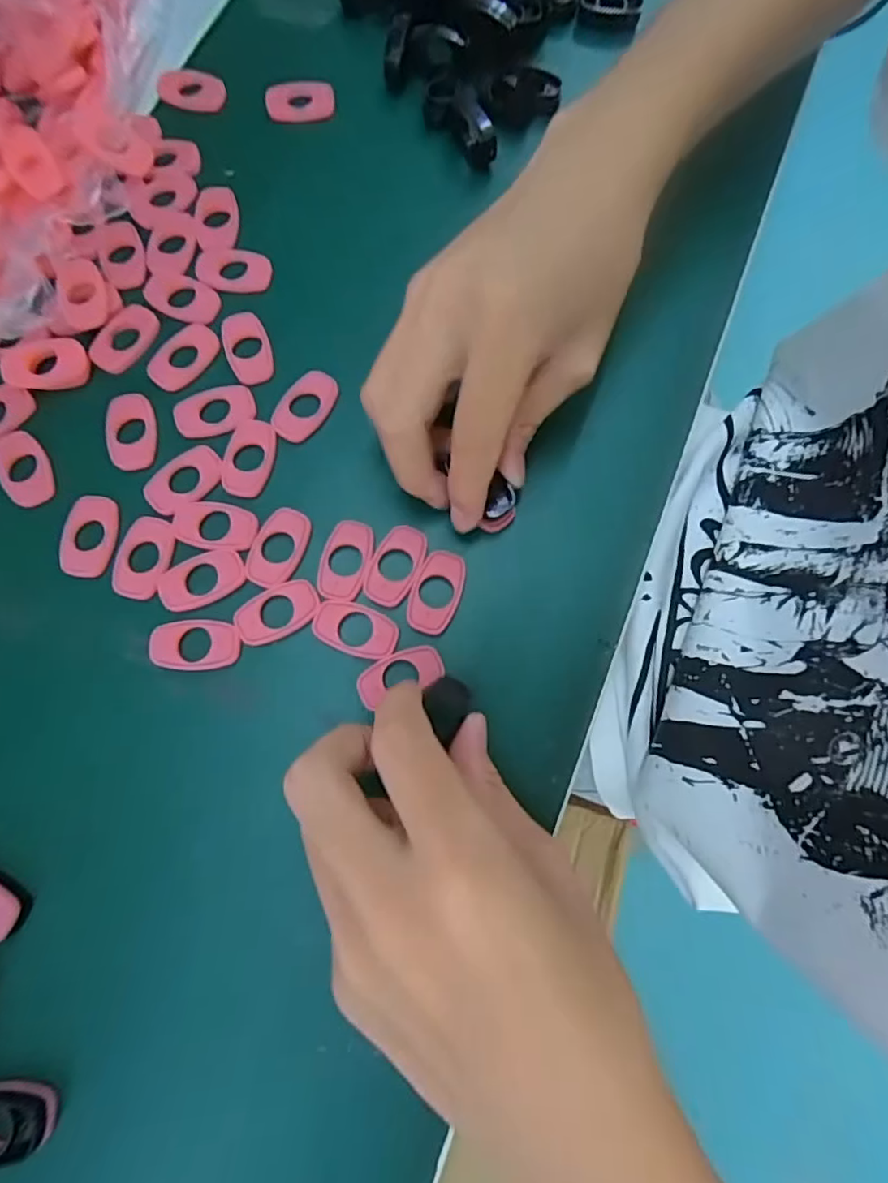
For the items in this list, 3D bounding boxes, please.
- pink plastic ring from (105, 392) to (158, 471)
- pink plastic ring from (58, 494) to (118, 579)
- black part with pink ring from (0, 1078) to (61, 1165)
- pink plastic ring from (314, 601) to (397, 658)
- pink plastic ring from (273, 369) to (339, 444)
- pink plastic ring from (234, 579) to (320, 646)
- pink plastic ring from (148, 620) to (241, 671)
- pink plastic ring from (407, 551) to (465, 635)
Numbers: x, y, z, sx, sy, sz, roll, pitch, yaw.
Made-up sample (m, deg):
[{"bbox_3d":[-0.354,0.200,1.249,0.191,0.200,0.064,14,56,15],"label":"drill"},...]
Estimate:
[{"bbox_3d":[-0.128,-0.066,0.234,0.020,0.004,0.034,-10,78,-2],"label":"pink plastic ring"},{"bbox_3d":[-0.138,-0.022,0.222,0.019,0.004,0.032,7,78,1],"label":"pink plastic ring"},{"bbox_3d":[-0.136,0.164,0.176,0.030,0.009,0.020,4,78,1],"label":"black part with pink ring"},{"bbox_3d":[-0.033,0.014,0.214,0.032,0.004,0.019,17,78,4],"label":"pink plastic ring"},{"bbox_3d":[-0.058,-0.078,0.239,0.018,0.004,0.032,35,80,7],"label":"pink plastic ring"},{"bbox_3d":[-0.063,0.007,0.216,0.032,0.004,0.018,-27,79,-6],"label":"pink plastic ring"},{"bbox_3d":[-0.092,0.019,0.212,0.032,0.004,0.018,-2,78,-1],"label":"pink plastic ring"},{"bbox_3d":[-0.003,0.000,0.219,0.018,0.004,0.032,17,78,4],"label":"pink plastic ring"}]

